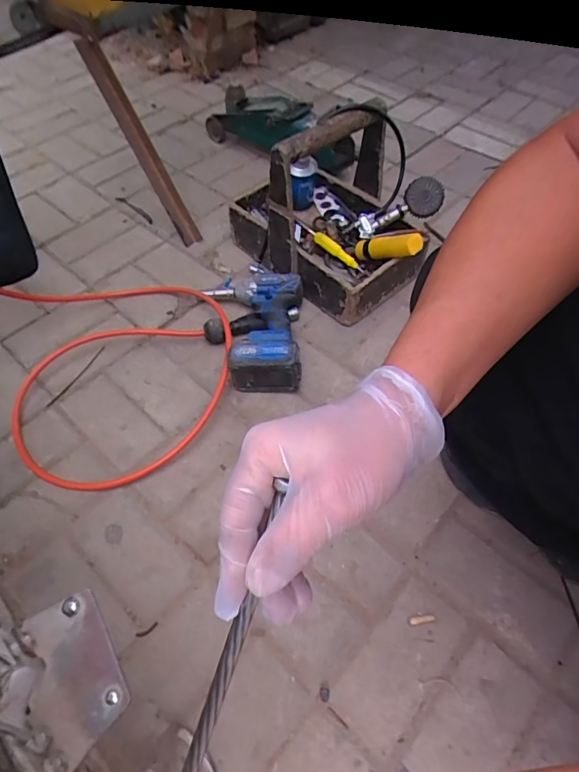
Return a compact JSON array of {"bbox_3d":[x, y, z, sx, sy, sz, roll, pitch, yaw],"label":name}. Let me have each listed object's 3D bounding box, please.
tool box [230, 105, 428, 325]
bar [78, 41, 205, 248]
[{"bbox_3d":[0.076,-0.328,0.836,0.245,0.302,0.342,-32,60,-19],"label":"tool box"},{"bbox_3d":[-0.285,-0.465,0.885,0.027,0.383,0.054,-39,24,-25],"label":"bar"}]

